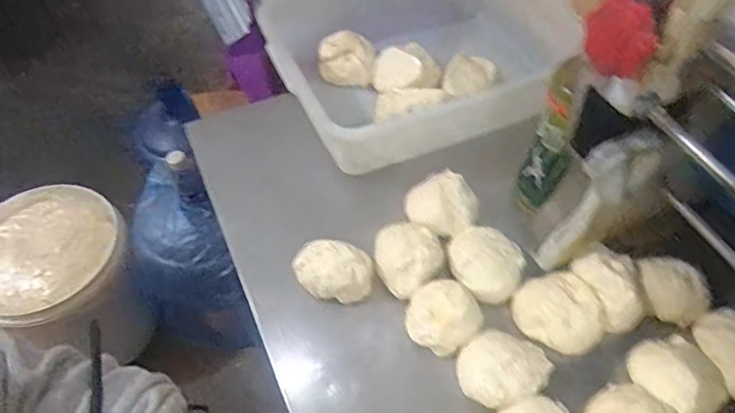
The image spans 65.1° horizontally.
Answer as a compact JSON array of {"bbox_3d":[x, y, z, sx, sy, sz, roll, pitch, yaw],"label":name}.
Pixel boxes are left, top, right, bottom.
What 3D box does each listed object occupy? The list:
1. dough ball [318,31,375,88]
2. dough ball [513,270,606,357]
[{"bbox_3d":[-0.027,-0.194,0.743,0.071,0.051,0.072,0,54,-1],"label":"dough ball"},{"bbox_3d":[0.180,0.094,0.530,0.068,0.044,0.075,-29,59,-20],"label":"dough ball"}]

